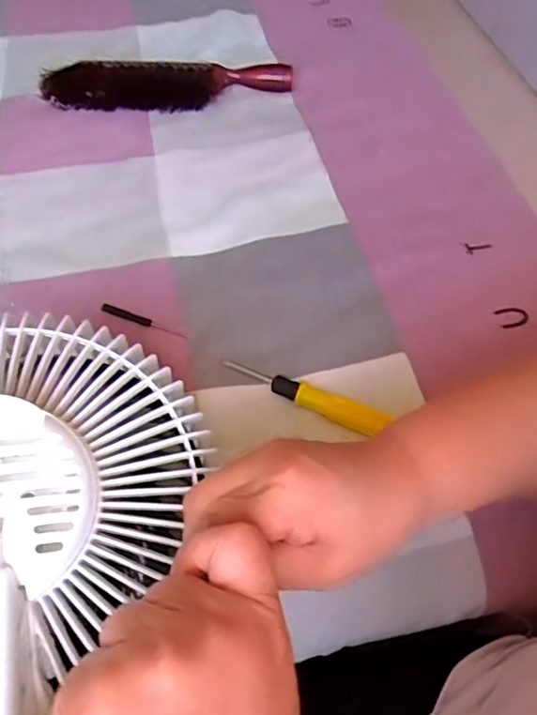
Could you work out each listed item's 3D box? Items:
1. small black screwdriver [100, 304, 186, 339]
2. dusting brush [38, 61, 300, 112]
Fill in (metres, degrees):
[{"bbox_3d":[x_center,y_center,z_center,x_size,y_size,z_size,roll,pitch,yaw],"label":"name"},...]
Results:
[{"bbox_3d":[-0.105,-0.030,0.458,0.078,0.004,0.008,19,58,13],"label":"small black screwdriver"},{"bbox_3d":[-0.113,-0.311,0.627,0.283,0.032,0.065,-5,56,-3],"label":"dusting brush"}]

